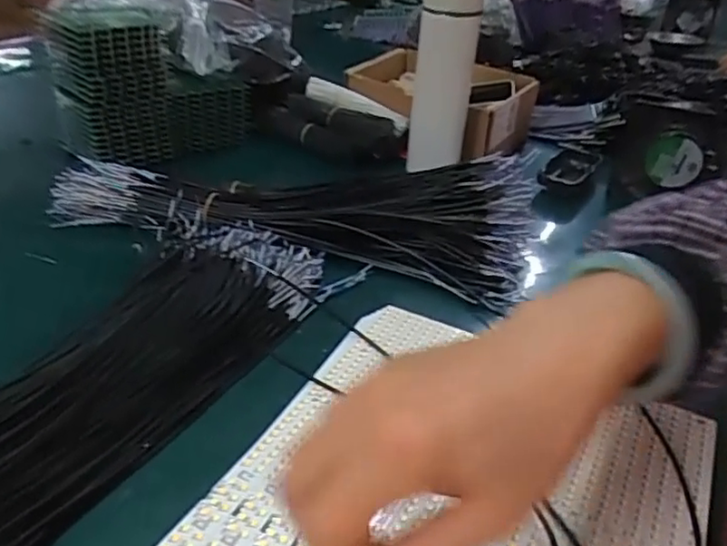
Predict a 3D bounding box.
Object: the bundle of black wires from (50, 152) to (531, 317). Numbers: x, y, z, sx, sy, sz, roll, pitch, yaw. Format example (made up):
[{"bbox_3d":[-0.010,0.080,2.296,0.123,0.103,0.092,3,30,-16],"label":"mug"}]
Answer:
[{"bbox_3d":[-0.065,-0.076,0.622,0.462,0.080,0.161,14,32,13],"label":"bundle of black wires"}]

